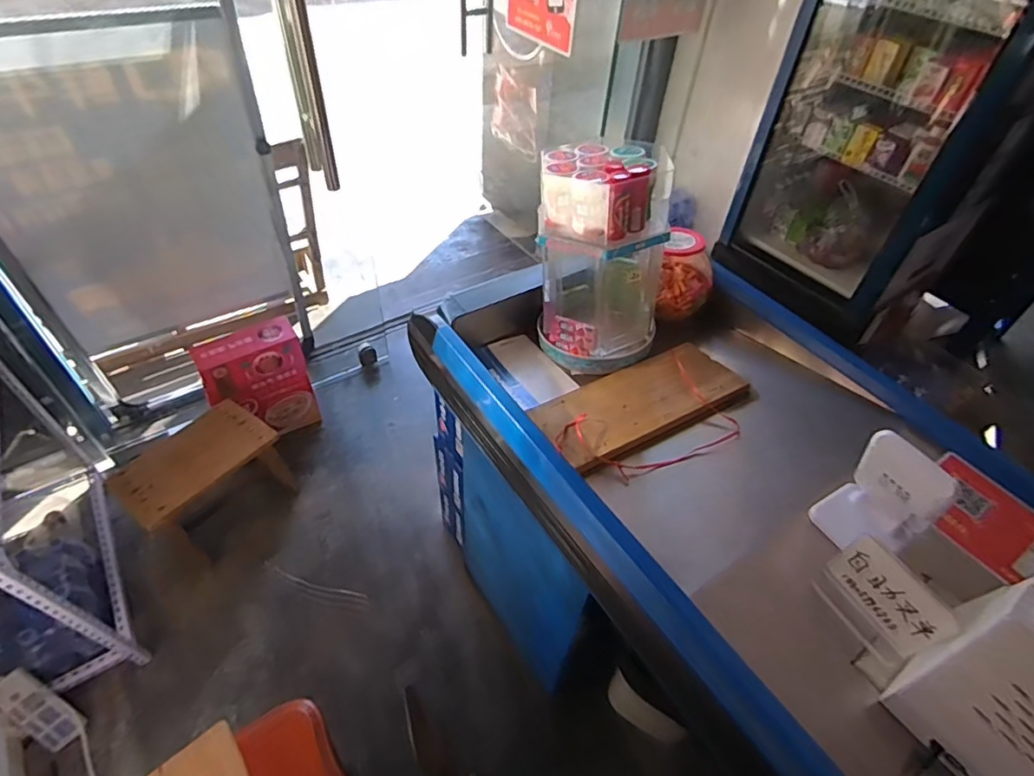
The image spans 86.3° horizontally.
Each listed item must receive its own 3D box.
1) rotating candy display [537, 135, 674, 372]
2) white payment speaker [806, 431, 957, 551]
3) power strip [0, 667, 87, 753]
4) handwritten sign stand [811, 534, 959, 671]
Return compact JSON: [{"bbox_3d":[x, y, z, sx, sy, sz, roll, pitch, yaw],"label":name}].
[{"bbox_3d":[0.140,-0.209,0.908,0.217,0.307,0.205,6,47,2],"label":"rotating candy display"},{"bbox_3d":[0.439,0.123,0.648,0.080,0.173,0.092,-22,52,-22],"label":"white payment speaker"},{"bbox_3d":[-1.057,0.709,1.218,0.196,0.032,0.081,50,53,-11],"label":"power strip"},{"bbox_3d":[0.384,0.228,0.589,0.032,0.112,0.109,-19,51,-20],"label":"handwritten sign stand"}]

